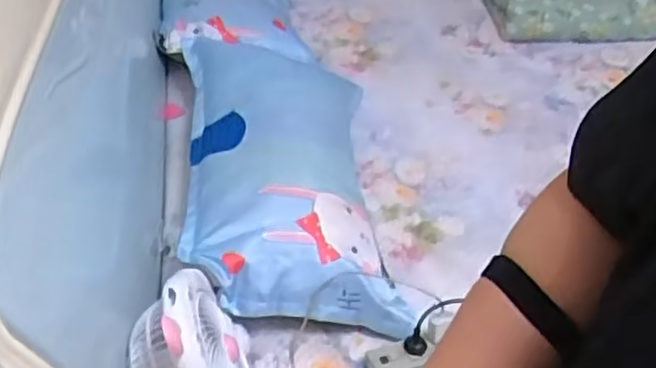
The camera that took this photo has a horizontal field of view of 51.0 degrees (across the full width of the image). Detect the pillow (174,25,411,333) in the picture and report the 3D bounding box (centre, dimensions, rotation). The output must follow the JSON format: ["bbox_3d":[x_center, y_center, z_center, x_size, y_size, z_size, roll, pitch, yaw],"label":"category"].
[{"bbox_3d":[-0.094,-0.086,1.392,0.362,0.189,0.815,-6,47,-2],"label":"pillow"}]

